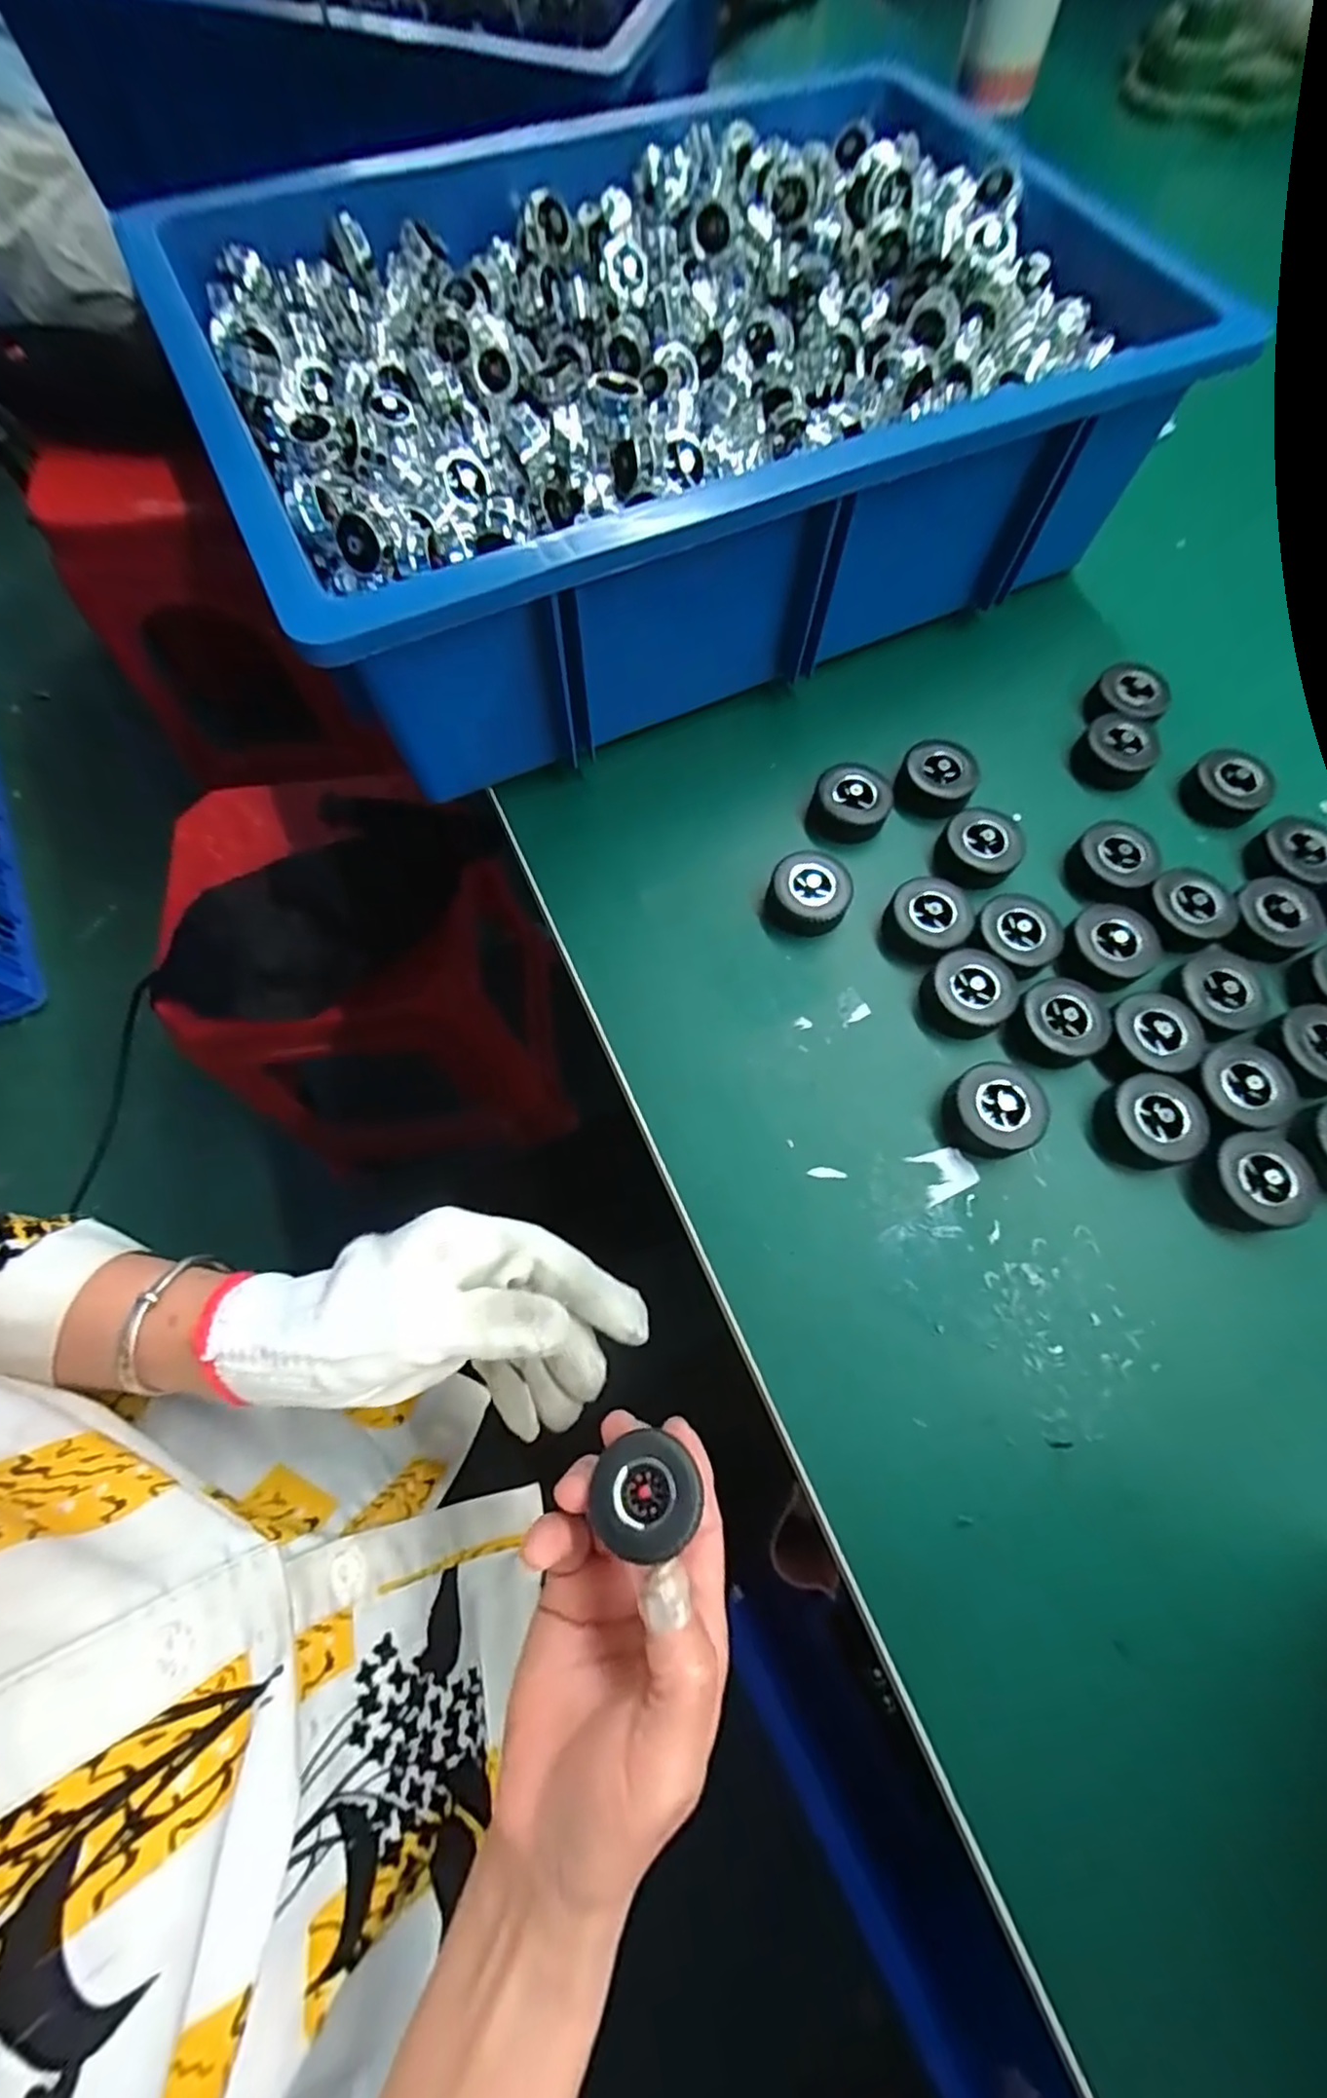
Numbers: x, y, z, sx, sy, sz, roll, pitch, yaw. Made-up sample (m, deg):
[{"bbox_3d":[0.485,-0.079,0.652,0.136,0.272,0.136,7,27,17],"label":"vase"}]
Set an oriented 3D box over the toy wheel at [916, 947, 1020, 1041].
[{"bbox_3d":[0.138,-0.025,0.306,0.034,0.019,0.037,1,68,-2],"label":"toy wheel"}]

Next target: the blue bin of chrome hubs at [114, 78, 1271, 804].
[{"bbox_3d":[-0.010,-0.375,0.379,0.446,0.109,0.394,-28,72,-13],"label":"blue bin of chrome hubs"}]

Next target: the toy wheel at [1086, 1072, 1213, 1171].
[{"bbox_3d":[0.205,0.031,0.287,0.038,0.018,0.037,1,68,-2],"label":"toy wheel"}]

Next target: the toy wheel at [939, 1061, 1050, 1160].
[{"bbox_3d":[0.139,0.027,0.284,0.037,0.018,0.037,1,68,-2],"label":"toy wheel"}]

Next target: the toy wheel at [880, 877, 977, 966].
[{"bbox_3d":[0.125,-0.060,0.320,0.039,0.018,0.036,1,68,-2],"label":"toy wheel"}]

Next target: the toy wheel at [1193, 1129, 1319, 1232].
[{"bbox_3d":[0.241,0.055,0.277,0.038,0.020,0.037,1,68,-2],"label":"toy wheel"}]

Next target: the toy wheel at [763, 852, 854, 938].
[{"bbox_3d":[0.069,-0.073,0.321,0.036,0.020,0.038,1,68,-2],"label":"toy wheel"}]

